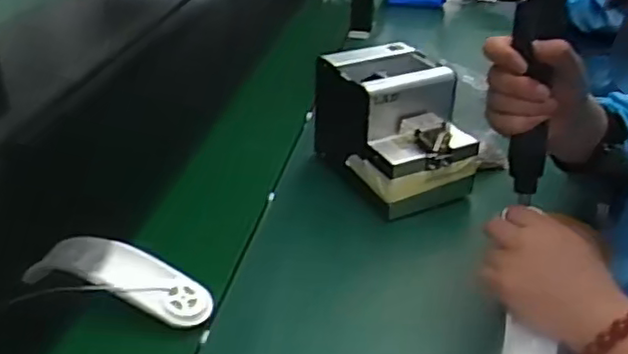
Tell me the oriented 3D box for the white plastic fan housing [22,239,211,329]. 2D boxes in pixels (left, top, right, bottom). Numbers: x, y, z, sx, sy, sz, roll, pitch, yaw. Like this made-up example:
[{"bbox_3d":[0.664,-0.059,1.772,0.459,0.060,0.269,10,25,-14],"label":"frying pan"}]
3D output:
[{"bbox_3d":[-0.192,0.100,0.663,0.195,0.033,0.055,15,34,19],"label":"white plastic fan housing"}]

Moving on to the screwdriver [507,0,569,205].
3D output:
[{"bbox_3d":[0.192,-0.067,0.580,0.035,0.181,0.029,0,10,-4],"label":"screwdriver"}]

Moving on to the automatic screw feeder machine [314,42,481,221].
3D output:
[{"bbox_3d":[0.105,-0.057,0.823,0.128,0.144,0.183,-15,36,-26],"label":"automatic screw feeder machine"}]

